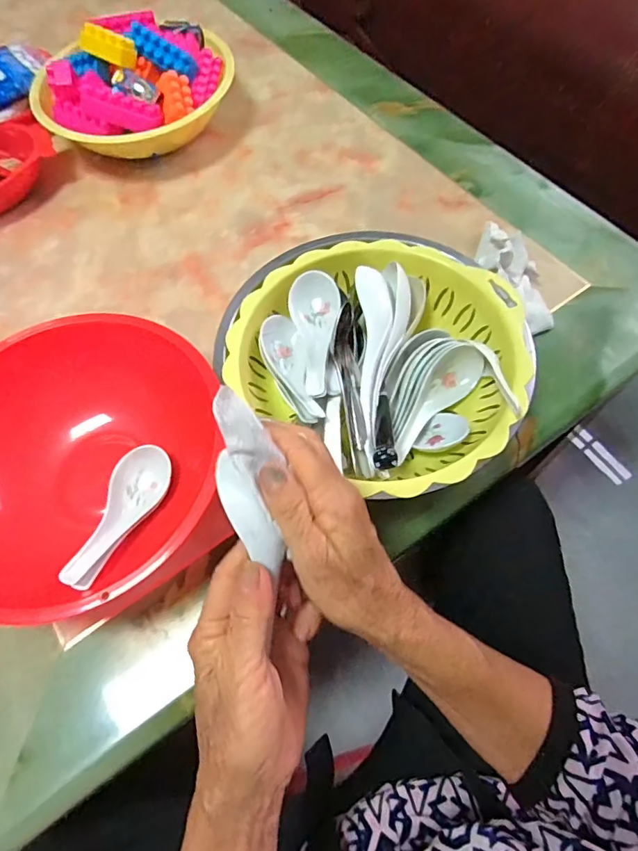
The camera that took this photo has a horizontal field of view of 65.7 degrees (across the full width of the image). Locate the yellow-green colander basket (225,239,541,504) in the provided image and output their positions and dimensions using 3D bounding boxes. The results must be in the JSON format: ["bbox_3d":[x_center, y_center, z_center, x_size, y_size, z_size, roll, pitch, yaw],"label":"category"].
[{"bbox_3d":[0.051,-0.054,0.447,0.253,0.082,0.241,37,73,18],"label":"yellow-green colander basket"}]

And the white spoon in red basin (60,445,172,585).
[{"bbox_3d":[-0.164,0.071,0.405,0.043,0.039,0.123,16,68,10],"label":"white spoon in red basin"}]

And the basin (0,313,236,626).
[{"bbox_3d":[-0.188,0.030,0.404,0.242,0.105,0.210,-33,68,-11],"label":"basin"}]

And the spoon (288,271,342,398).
[{"bbox_3d":[-0.001,-0.078,0.436,0.045,0.030,0.118,-6,66,1],"label":"spoon"}]

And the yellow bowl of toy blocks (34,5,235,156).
[{"bbox_3d":[-0.232,-0.436,0.631,0.238,0.101,0.221,-1,66,3],"label":"yellow bowl of toy blocks"}]

